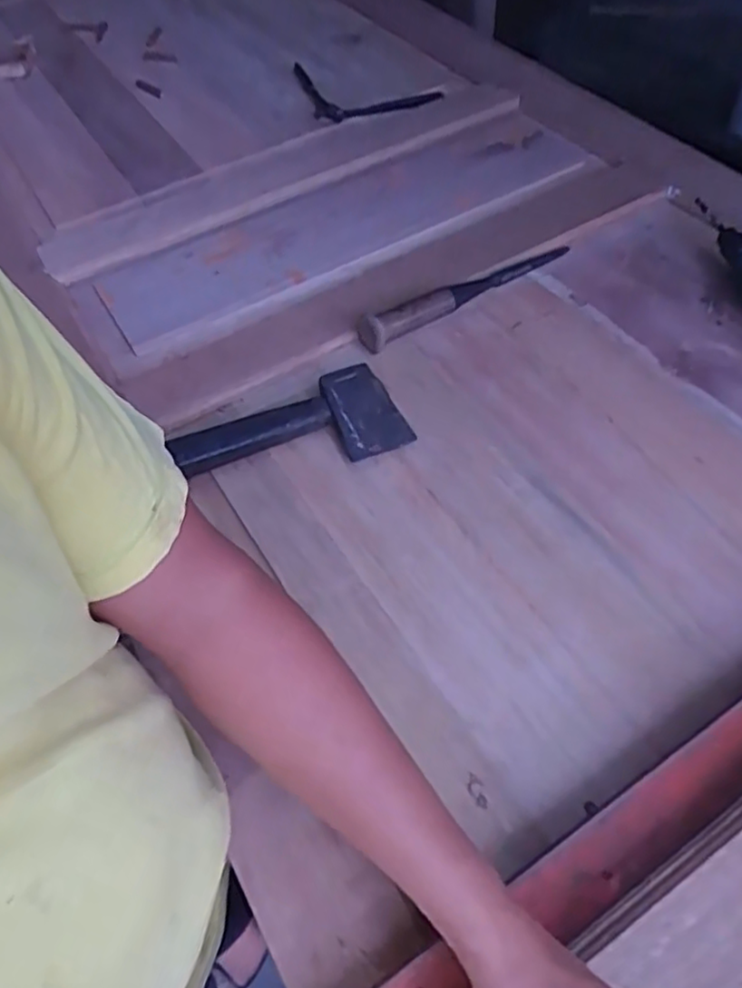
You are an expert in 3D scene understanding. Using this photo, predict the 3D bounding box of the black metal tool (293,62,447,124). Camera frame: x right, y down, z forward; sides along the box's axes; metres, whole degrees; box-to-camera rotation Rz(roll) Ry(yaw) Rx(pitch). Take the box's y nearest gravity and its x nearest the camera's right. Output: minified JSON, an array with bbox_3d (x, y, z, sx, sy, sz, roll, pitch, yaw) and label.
[{"bbox_3d":[-0.036,-0.684,1.135,0.291,0.025,0.132,23,59,19],"label":"black metal tool"}]

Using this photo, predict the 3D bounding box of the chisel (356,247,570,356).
[{"bbox_3d":[0.128,-0.266,0.838,0.326,0.031,0.050,-28,58,-16],"label":"chisel"}]

